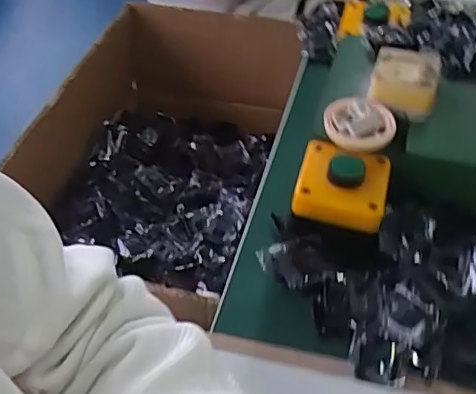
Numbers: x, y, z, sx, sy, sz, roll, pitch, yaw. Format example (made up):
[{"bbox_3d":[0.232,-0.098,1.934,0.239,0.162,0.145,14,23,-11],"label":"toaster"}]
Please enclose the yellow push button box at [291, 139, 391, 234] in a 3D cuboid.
[{"bbox_3d":[0.082,-0.004,0.454,0.070,0.055,0.067,10,48,10],"label":"yellow push button box"}]

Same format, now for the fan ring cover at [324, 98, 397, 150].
[{"bbox_3d":[0.102,-0.060,0.467,0.056,0.017,0.051,-7,48,-5],"label":"fan ring cover"}]

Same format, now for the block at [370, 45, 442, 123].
[{"bbox_3d":[0.145,-0.101,0.493,0.054,0.029,0.064,12,49,12],"label":"block"}]

